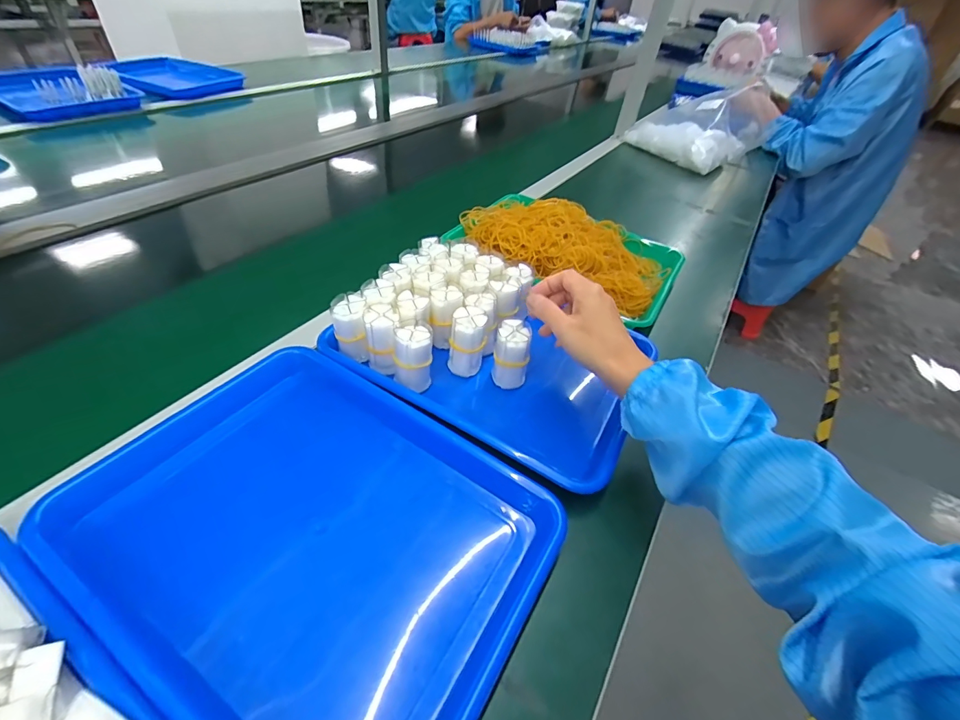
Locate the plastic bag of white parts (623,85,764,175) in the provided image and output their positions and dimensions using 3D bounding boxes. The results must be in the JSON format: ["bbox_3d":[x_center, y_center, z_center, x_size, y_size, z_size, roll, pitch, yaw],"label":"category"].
[{"bbox_3d":[0.589,-0.644,1.155,0.287,0.139,0.367,37,51,27],"label":"plastic bag of white parts"}]

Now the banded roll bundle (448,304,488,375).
[{"bbox_3d":[-0.013,-0.019,0.459,0.035,0.071,0.034,13,44,6],"label":"banded roll bundle"}]

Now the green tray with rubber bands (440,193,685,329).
[{"bbox_3d":[0.136,-0.187,0.652,0.333,0.066,0.240,27,47,19],"label":"green tray with rubber bands"}]

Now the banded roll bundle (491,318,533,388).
[{"bbox_3d":[0.034,-0.005,0.448,0.037,0.071,0.035,11,44,3],"label":"banded roll bundle"}]

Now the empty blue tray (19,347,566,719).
[{"bbox_3d":[-0.131,0.132,0.339,0.343,0.050,0.252,27,47,19],"label":"empty blue tray"}]

